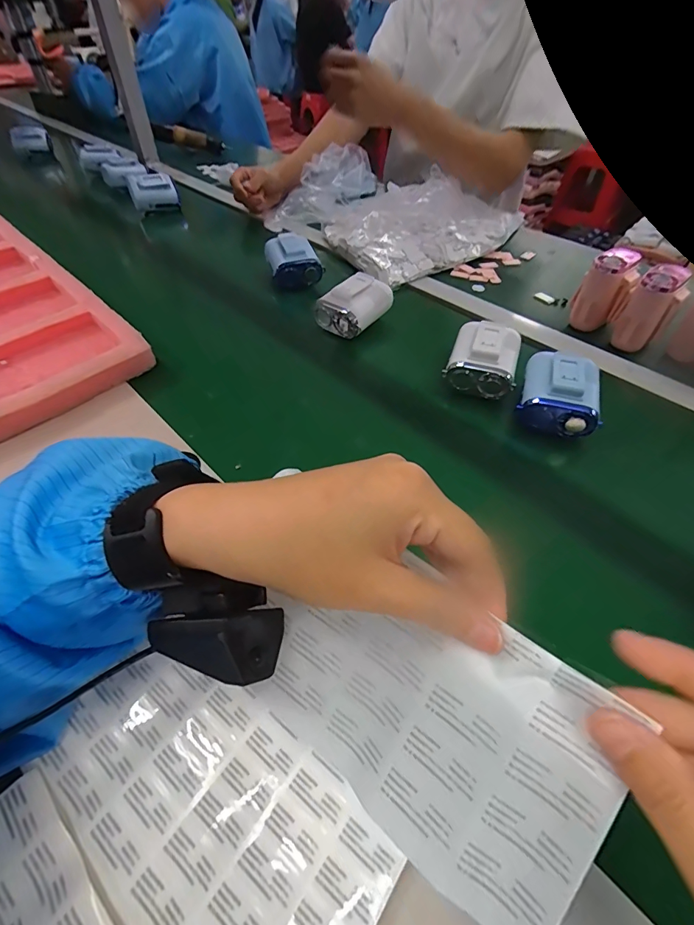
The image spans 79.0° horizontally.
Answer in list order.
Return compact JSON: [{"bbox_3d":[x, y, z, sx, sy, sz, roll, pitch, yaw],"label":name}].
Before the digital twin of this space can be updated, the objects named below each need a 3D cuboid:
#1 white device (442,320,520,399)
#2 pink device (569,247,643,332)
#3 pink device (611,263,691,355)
[{"bbox_3d":[0.144,-0.112,0.447,0.067,0.040,0.075,14,49,11],"label":"white device"},{"bbox_3d":[0.317,-0.211,0.523,0.056,0.086,0.065,27,52,21],"label":"pink device"},{"bbox_3d":[0.350,-0.177,0.494,0.054,0.087,0.061,31,54,24],"label":"pink device"}]

